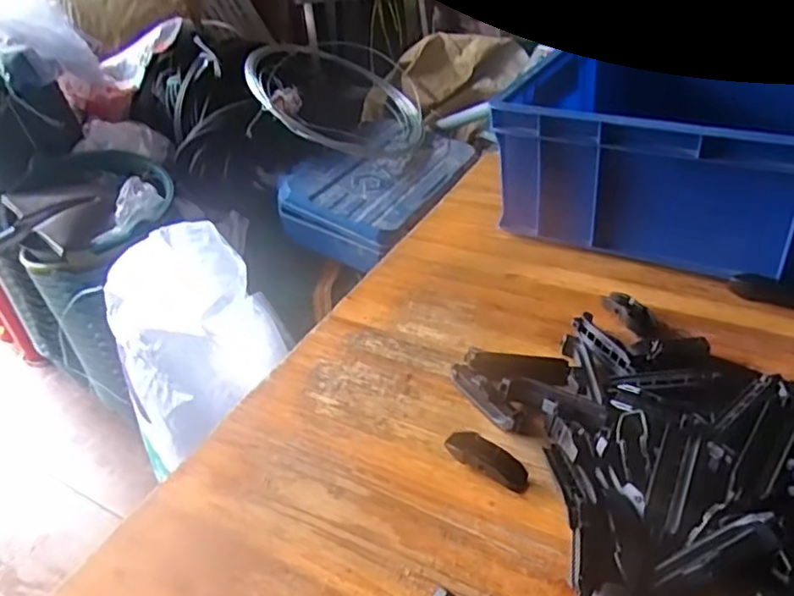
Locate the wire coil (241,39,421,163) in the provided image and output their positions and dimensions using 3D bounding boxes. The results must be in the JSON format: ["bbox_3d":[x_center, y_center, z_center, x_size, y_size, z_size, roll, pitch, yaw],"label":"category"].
[{"bbox_3d":[-0.142,-0.490,1.496,0.414,0.055,0.421,15,53,-20],"label":"wire coil"}]

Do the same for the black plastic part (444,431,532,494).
[{"bbox_3d":[0.054,0.096,0.388,0.054,0.015,0.014,20,44,33],"label":"black plastic part"}]

